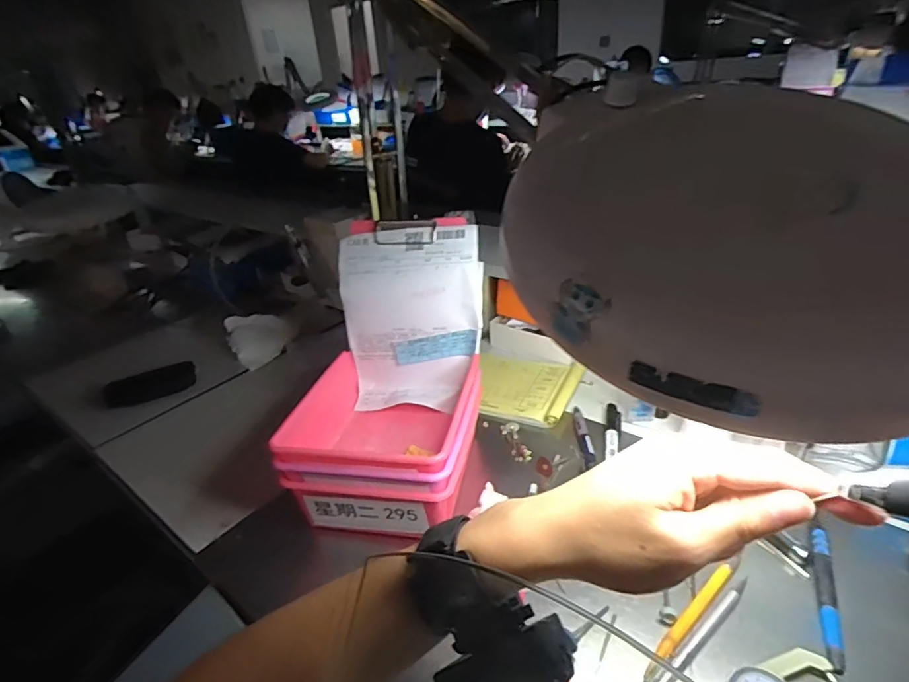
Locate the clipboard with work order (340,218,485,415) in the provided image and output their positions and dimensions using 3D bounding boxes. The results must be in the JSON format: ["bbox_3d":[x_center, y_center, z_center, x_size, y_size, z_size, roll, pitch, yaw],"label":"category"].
[{"bbox_3d":[-0.044,-0.027,0.531,0.147,0.194,0.024,-1,10,13],"label":"clipboard with work order"}]

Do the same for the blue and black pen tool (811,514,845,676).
[{"bbox_3d":[0.275,0.178,0.372,0.013,0.010,0.132,9,31,24],"label":"blue and black pen tool"}]

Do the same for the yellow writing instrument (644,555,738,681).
[{"bbox_3d":[0.170,0.195,0.359,0.128,0.006,0.010,-26,35,-34],"label":"yellow writing instrument"}]

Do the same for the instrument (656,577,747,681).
[{"bbox_3d":[0.166,0.203,0.343,0.137,0.007,0.008,-25,34,-32],"label":"instrument"}]

